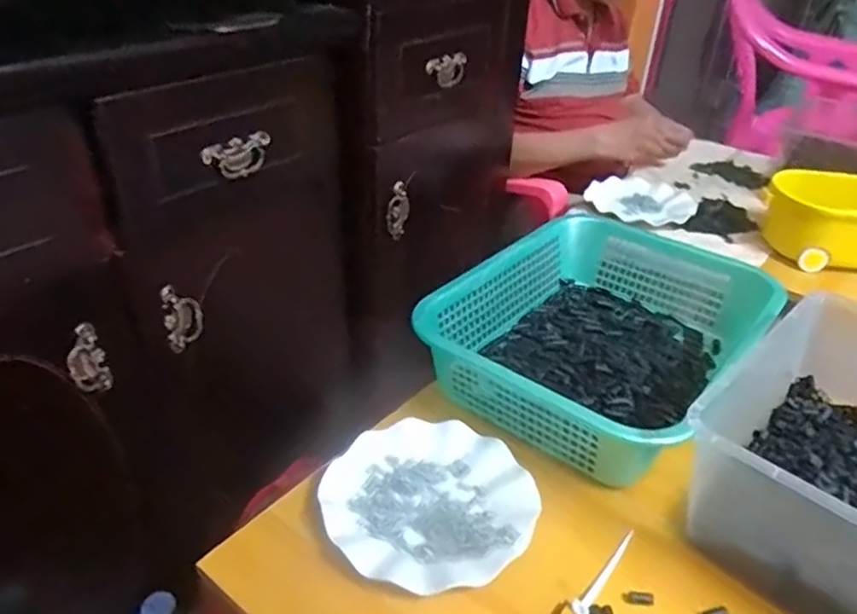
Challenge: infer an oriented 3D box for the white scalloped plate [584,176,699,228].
[{"bbox_3d":[0.378,-0.186,1.150,0.185,0.022,0.185,2,33,-2],"label":"white scalloped plate"}]

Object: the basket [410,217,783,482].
[{"bbox_3d":[0.206,0.021,0.751,0.289,0.086,0.398,27,40,32],"label":"basket"}]

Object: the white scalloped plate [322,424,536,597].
[{"bbox_3d":[-0.001,0.173,0.579,0.182,0.023,0.167,2,33,-2],"label":"white scalloped plate"}]

